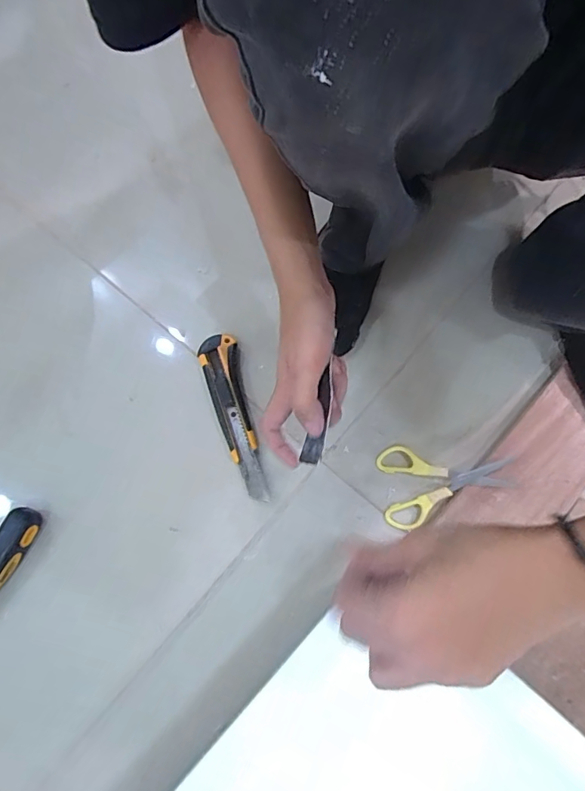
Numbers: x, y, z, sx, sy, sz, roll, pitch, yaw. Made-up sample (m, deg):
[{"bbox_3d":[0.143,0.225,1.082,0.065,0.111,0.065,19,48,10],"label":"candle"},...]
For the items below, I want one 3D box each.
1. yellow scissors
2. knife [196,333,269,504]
[{"bbox_3d":[0.140,0.091,0.441,0.120,0.012,0.076,5,74,11],"label":"yellow scissors"},{"bbox_3d":[-0.058,0.020,0.471,0.038,0.018,0.172,-16,71,-4],"label":"knife"}]

